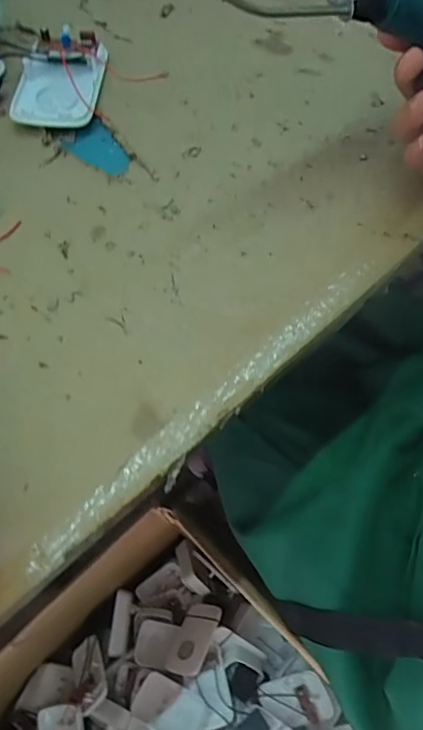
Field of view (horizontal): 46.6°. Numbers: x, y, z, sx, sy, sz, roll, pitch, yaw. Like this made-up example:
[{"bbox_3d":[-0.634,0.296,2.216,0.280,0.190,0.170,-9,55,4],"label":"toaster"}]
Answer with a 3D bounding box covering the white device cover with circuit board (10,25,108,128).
[{"bbox_3d":[-0.114,-0.213,0.367,0.061,0.019,0.087,3,67,2],"label":"white device cover with circuit board"}]

